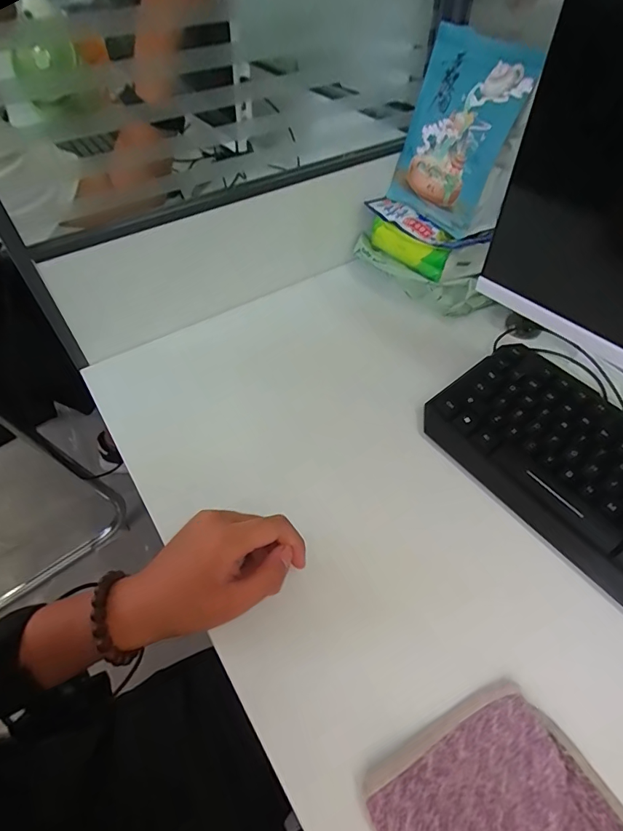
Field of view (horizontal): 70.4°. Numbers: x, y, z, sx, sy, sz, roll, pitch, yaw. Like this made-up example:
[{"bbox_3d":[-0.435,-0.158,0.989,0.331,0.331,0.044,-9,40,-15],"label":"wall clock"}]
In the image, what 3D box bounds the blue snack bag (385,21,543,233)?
[{"bbox_3d":[0.162,-0.318,0.503,0.017,0.174,0.136,-15,51,-34],"label":"blue snack bag"}]

